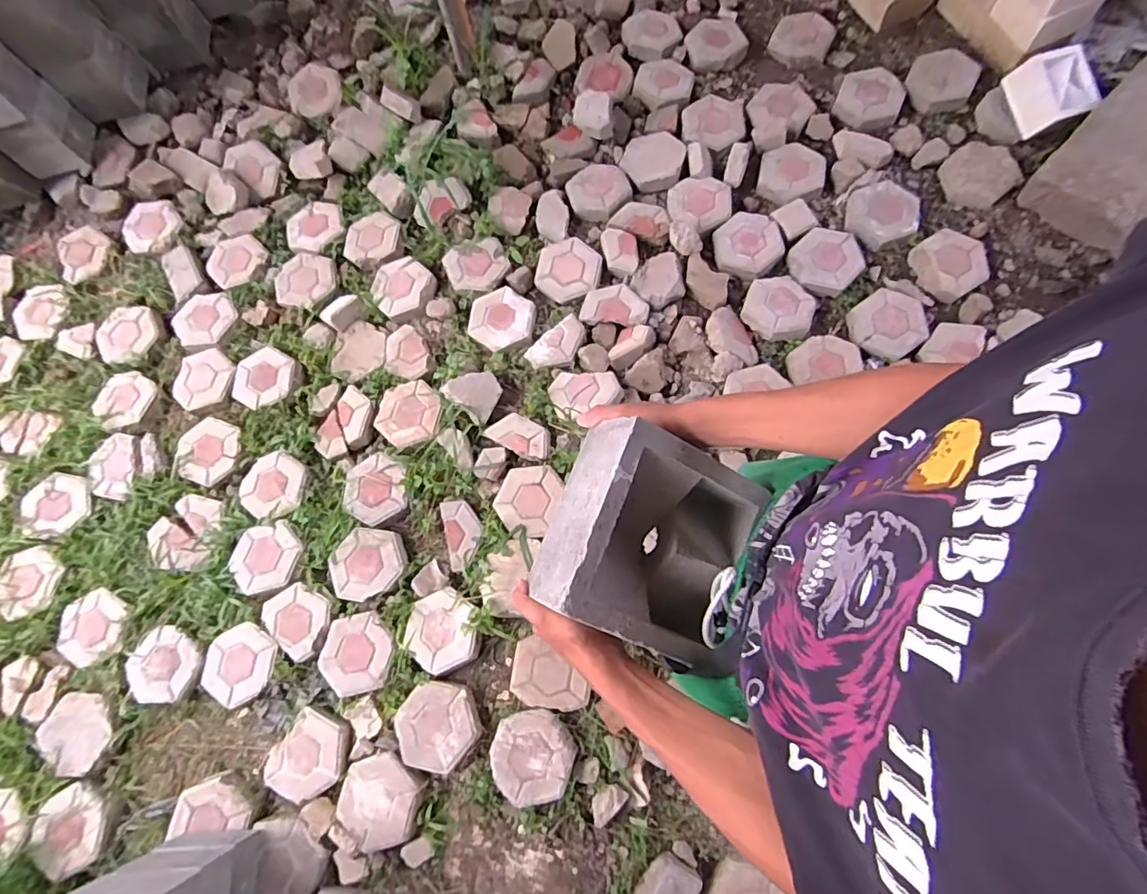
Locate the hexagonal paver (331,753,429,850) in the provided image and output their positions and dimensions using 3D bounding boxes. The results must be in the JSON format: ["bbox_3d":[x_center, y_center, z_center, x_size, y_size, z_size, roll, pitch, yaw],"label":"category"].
[{"bbox_3d":[-0.472,0.860,1.317,0.208,0.042,0.200,21,78,10],"label":"hexagonal paver"}]

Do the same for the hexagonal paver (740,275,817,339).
[{"bbox_3d":[0.624,-0.427,1.631,0.203,0.043,0.209,28,77,8],"label":"hexagonal paver"}]

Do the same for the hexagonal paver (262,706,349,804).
[{"bbox_3d":[-0.669,0.785,1.367,0.182,0.039,0.213,34,80,13],"label":"hexagonal paver"}]

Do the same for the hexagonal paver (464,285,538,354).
[{"bbox_3d":[-0.224,-0.406,1.684,0.209,0.044,0.205,7,76,3],"label":"hexagonal paver"}]

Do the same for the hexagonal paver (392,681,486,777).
[{"bbox_3d":[-0.340,0.694,1.350,0.201,0.048,0.208,37,81,13],"label":"hexagonal paver"}]

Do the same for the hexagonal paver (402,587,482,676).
[{"bbox_3d":[-0.344,0.482,1.414,0.196,0.040,0.202,-24,74,-2],"label":"hexagonal paver"}]

